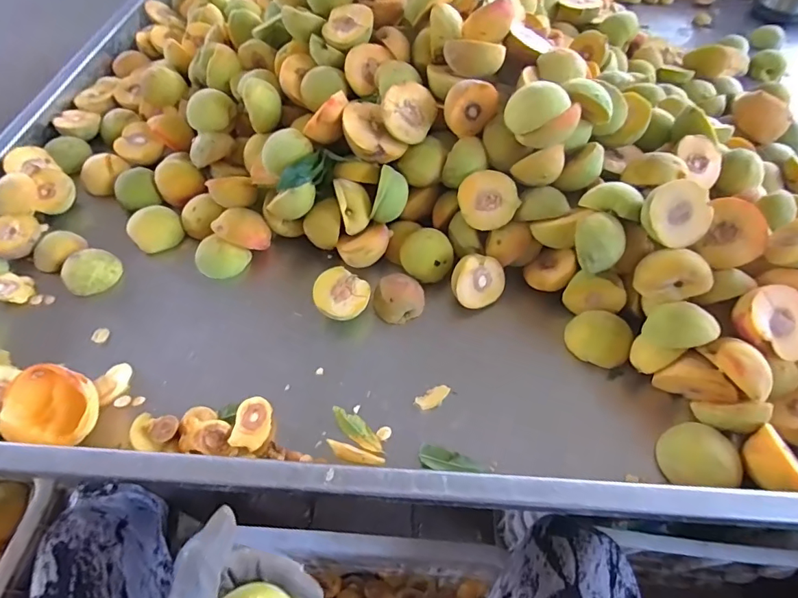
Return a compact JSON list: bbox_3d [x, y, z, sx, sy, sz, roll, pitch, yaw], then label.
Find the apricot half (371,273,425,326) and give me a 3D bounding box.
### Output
[{"bbox_3d":[0.000,0.000,0.495,0.052,0.032,0.048,-4,55,-3],"label":"apricot half"}]

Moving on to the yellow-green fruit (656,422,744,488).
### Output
[{"bbox_3d":[0.249,0.136,0.396,0.052,0.041,0.055,0,55,0],"label":"yellow-green fruit"}]

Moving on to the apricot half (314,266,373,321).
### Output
[{"bbox_3d":[-0.060,0.001,0.491,0.057,0.030,0.053,0,55,0],"label":"apricot half"}]

